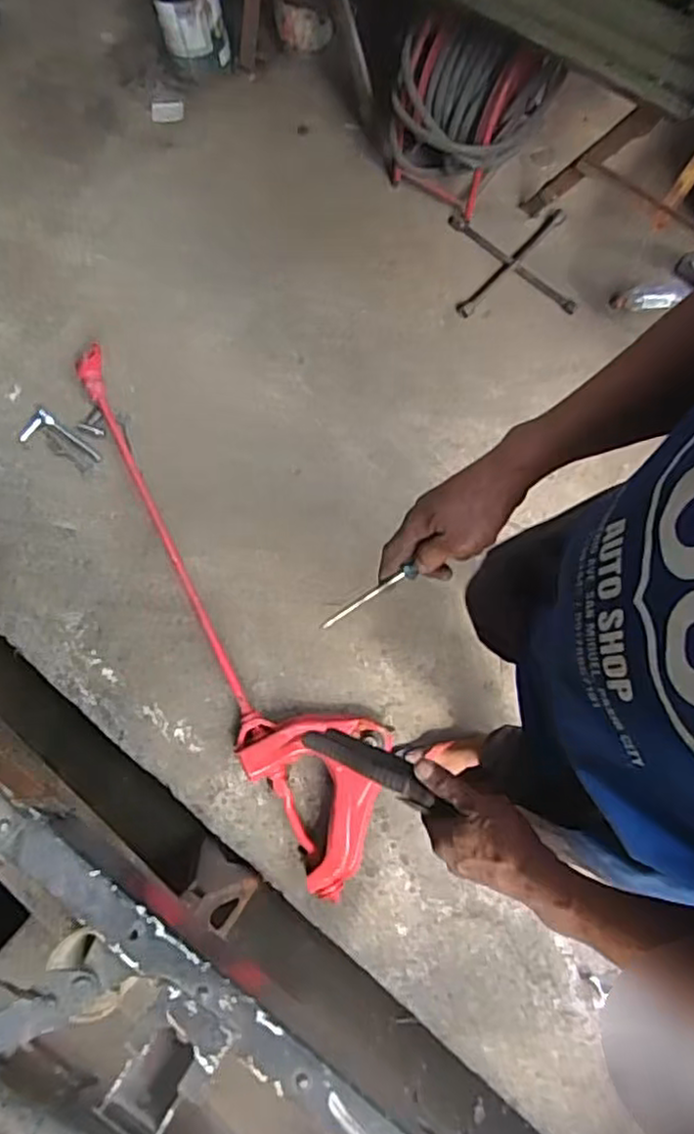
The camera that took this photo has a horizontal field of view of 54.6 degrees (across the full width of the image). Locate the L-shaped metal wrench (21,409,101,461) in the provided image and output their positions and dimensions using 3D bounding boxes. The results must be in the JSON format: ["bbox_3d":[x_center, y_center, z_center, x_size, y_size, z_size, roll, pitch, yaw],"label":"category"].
[{"bbox_3d":[-0.643,-0.279,1.521,0.181,0.012,0.081,31,78,10],"label":"L-shaped metal wrench"}]

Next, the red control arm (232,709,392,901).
[{"bbox_3d":[-0.072,0.451,1.304,0.296,0.069,0.332,3,75,3],"label":"red control arm"}]

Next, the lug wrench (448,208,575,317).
[{"bbox_3d":[0.396,-0.736,1.625,0.268,0.031,0.281,-3,75,1],"label":"lug wrench"}]

